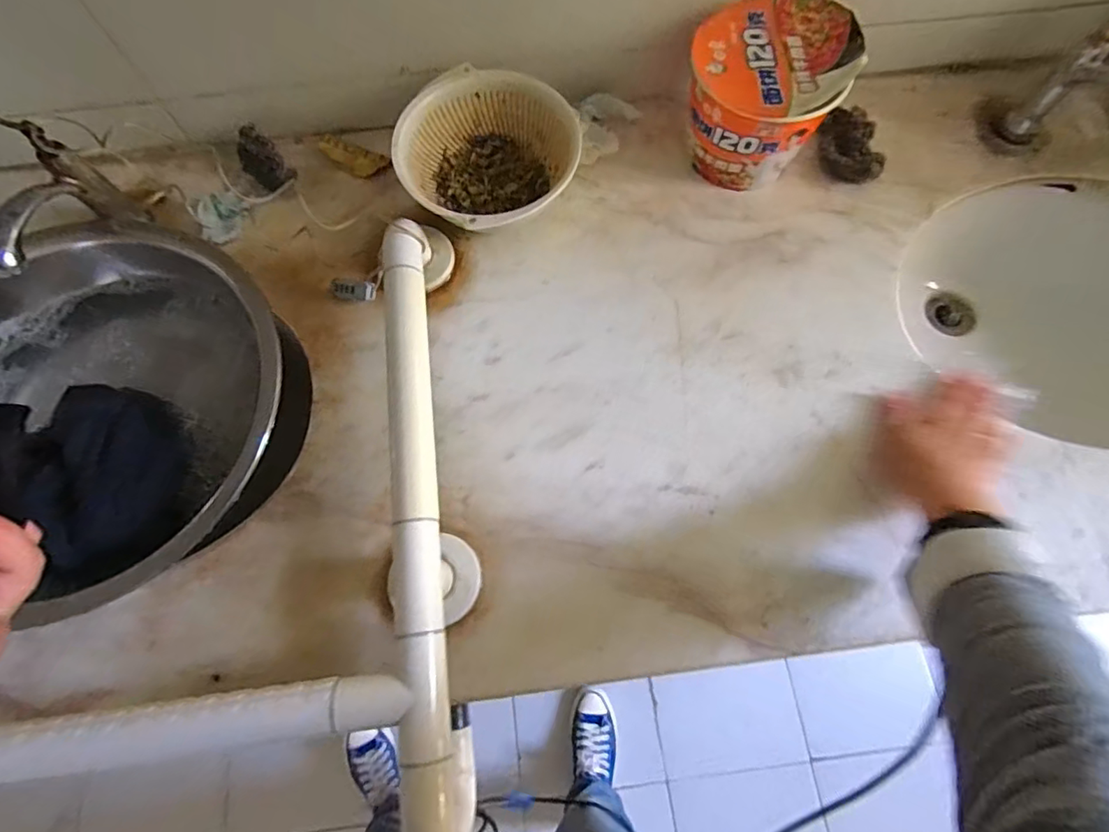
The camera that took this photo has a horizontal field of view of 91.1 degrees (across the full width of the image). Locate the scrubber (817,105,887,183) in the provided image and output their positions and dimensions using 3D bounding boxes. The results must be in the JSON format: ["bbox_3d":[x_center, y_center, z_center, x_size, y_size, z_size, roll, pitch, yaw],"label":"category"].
[{"bbox_3d":[0.314,-0.289,0.582,0.052,0.034,0.088,-4,71,-1],"label":"scrubber"}]

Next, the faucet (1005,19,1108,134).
[{"bbox_3d":[0.528,-0.293,0.531,0.039,0.122,0.146,-18,71,-5],"label":"faucet"}]

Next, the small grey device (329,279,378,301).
[{"bbox_3d":[-0.199,-0.125,0.539,0.048,0.017,0.018,10,71,5],"label":"small grey device"}]

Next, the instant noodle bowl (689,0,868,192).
[{"bbox_3d":[0.204,-0.318,0.547,0.139,0.129,0.130,0,71,1],"label":"instant noodle bowl"}]

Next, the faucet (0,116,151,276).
[{"bbox_3d":[-0.450,-0.175,0.497,0.041,0.126,0.137,13,71,5],"label":"faucet"}]

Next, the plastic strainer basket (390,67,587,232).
[{"bbox_3d":[-0.067,-0.255,0.554,0.168,0.080,0.172,0,71,1],"label":"plastic strainer basket"}]

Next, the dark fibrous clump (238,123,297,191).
[{"bbox_3d":[-0.308,-0.269,0.576,0.039,0.037,0.083,-37,74,-11],"label":"dark fibrous clump"}]

